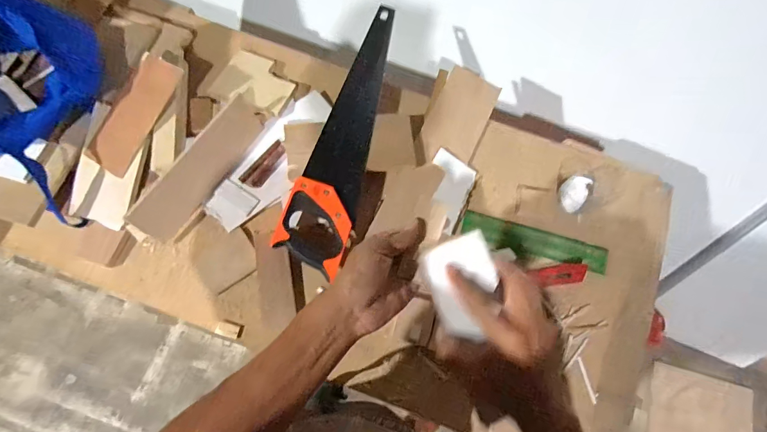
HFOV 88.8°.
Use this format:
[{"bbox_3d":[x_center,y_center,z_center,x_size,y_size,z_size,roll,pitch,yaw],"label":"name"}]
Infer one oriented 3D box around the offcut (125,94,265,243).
[{"bbox_3d":[-0.284,-0.078,0.617,0.015,0.079,0.253,24,72,32],"label":"offcut"}]

